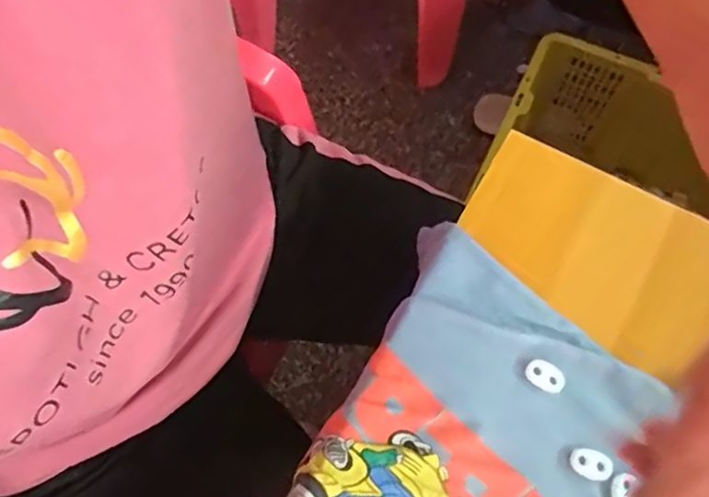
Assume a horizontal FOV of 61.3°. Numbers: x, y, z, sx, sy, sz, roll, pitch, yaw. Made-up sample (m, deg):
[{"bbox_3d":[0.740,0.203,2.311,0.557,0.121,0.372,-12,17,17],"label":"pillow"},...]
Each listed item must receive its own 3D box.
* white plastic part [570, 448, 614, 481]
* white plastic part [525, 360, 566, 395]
[{"bbox_3d":[0.134,0.122,0.339,0.023,0.005,0.015,16,72,8],"label":"white plastic part"},{"bbox_3d":[0.113,0.075,0.354,0.023,0.004,0.016,37,76,14],"label":"white plastic part"}]

